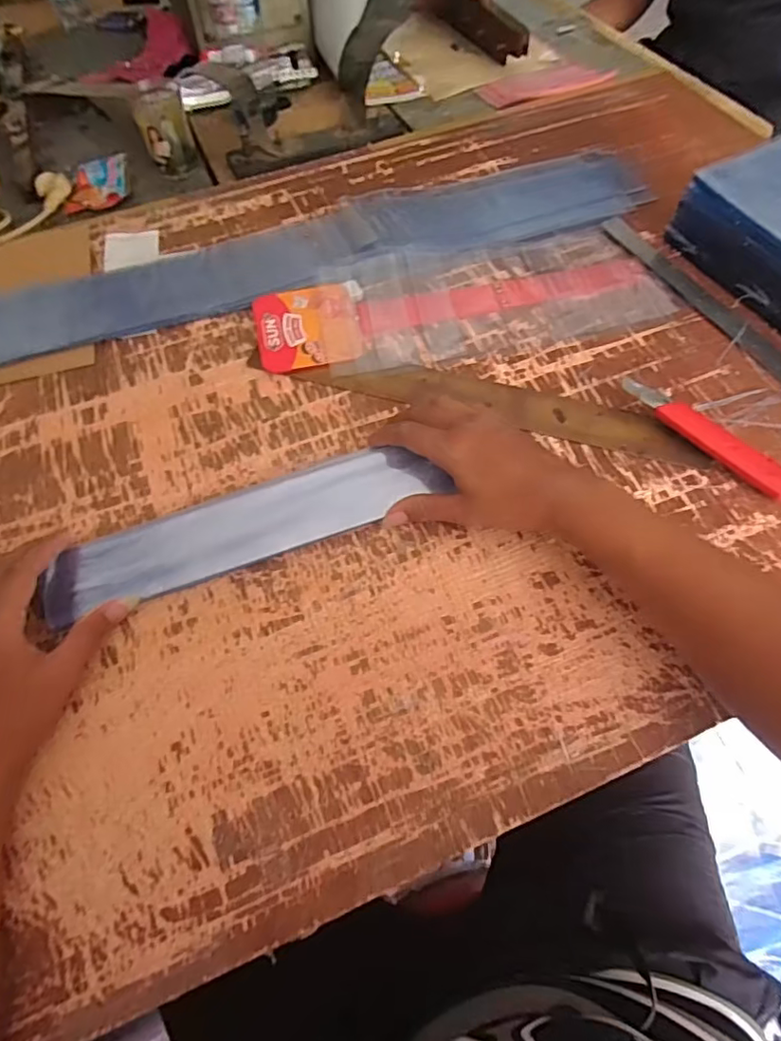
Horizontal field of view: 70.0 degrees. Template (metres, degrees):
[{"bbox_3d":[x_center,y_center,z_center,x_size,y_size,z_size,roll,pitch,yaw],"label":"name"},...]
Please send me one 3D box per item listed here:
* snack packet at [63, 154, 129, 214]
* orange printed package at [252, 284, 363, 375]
[{"bbox_3d":[-0.383,-0.444,0.737,0.069,0.013,0.115,-6,59,0],"label":"snack packet"},{"bbox_3d":[-0.084,-0.198,0.570,0.102,0.018,0.101,-10,60,-4],"label":"orange printed package"}]

